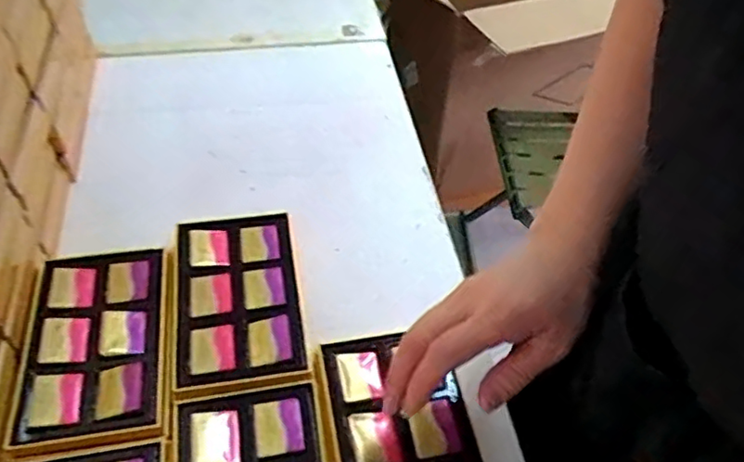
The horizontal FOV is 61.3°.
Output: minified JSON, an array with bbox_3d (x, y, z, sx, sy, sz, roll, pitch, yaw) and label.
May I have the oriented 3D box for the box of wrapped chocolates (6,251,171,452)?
[{"bbox_3d":[-0.209,0.084,0.476,0.105,0.024,0.156,-5,50,-7],"label":"box of wrapped chocolates"}]

